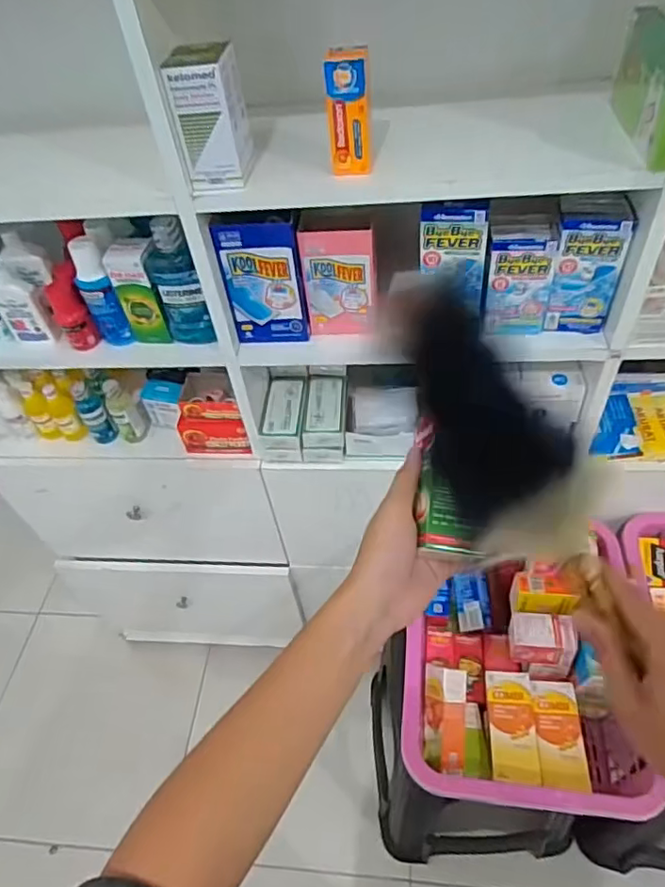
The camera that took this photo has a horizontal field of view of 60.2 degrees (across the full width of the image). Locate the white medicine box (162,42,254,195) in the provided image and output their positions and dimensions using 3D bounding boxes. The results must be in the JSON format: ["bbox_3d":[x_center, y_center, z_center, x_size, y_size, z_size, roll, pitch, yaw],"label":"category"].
[{"bbox_3d":[-0.122,-0.329,0.581,0.060,0.114,0.067,-2,48,4],"label":"white medicine box"}]

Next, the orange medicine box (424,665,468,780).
[{"bbox_3d":[0.151,0.375,0.785,0.039,0.062,0.130,12,65,-15],"label":"orange medicine box"}]

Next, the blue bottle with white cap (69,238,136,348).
[{"bbox_3d":[-0.302,-0.191,0.751,0.041,0.148,0.039,-24,50,-15],"label":"blue bottle with white cap"}]

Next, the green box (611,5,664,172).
[{"bbox_3d":[0.311,-0.350,0.559,0.028,0.093,0.172,2,49,8],"label":"green box"}]

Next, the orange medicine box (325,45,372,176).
[{"bbox_3d":[0.017,-0.324,0.566,0.041,0.107,0.028,-1,49,6],"label":"orange medicine box"}]

